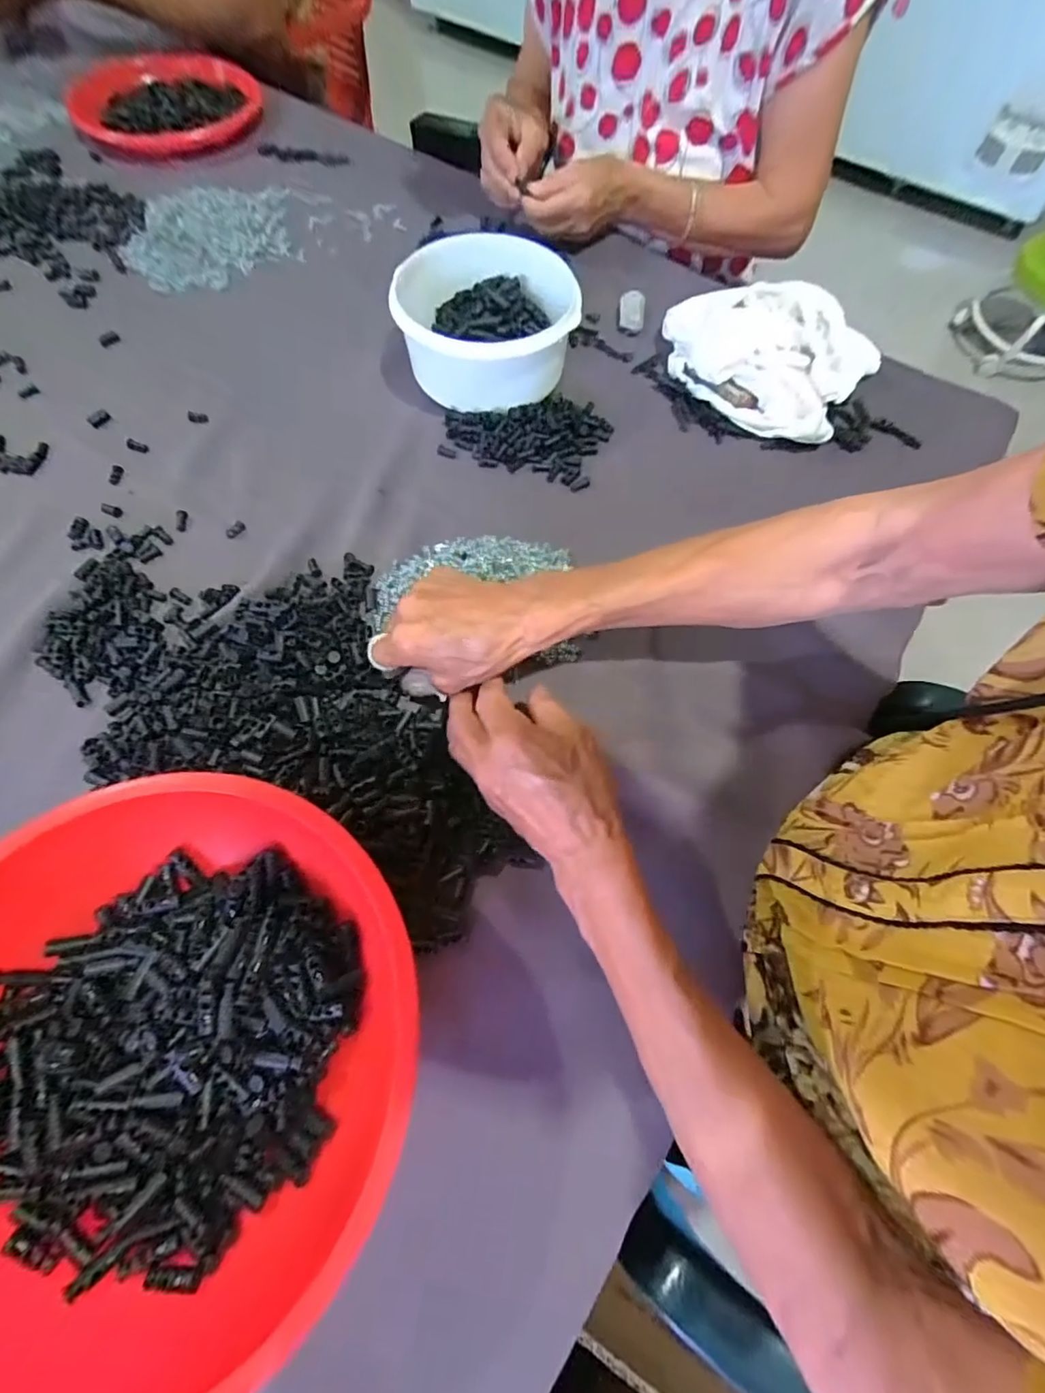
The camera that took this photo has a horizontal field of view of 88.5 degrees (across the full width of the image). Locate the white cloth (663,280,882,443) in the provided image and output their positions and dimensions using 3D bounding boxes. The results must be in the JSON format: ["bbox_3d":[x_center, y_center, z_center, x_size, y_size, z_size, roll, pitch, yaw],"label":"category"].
[{"bbox_3d":[0.235,-0.341,0.517,0.193,0.052,0.171,36,71,12],"label":"white cloth"}]

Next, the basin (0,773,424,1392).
[{"bbox_3d":[-0.176,0.173,0.269,0.242,0.085,0.240,1,67,-2],"label":"basin"}]

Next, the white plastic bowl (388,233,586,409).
[{"bbox_3d":[-0.033,-0.335,0.490,0.156,0.076,0.139,-2,67,-3],"label":"white plastic bowl"}]

